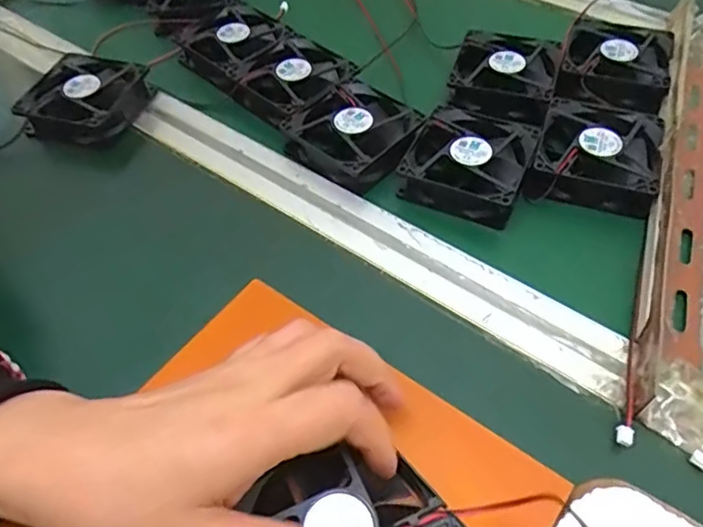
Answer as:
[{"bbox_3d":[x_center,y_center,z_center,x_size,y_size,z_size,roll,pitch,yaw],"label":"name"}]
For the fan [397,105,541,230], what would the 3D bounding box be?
[{"bbox_3d":[0.085,-0.075,0.417,0.082,0.027,0.091,16,54,14],"label":"fan"}]

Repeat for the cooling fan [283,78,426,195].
[{"bbox_3d":[0.005,-0.095,0.431,0.083,0.031,0.077,34,60,25],"label":"cooling fan"}]

